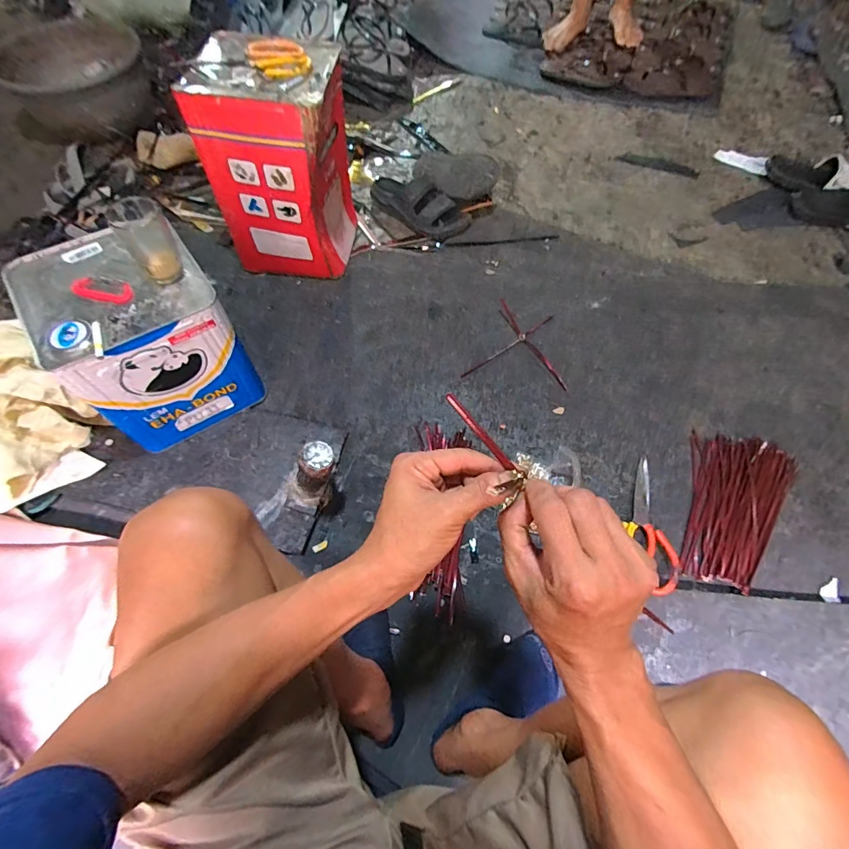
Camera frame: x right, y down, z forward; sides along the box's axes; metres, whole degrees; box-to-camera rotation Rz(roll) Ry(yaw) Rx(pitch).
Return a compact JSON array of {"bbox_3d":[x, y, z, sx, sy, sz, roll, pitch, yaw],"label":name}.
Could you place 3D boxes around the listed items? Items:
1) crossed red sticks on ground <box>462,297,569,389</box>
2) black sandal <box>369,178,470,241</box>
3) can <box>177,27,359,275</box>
[{"bbox_3d":[0.200,-0.178,0.875,0.206,0.013,0.198,8,66,7],"label":"crossed red sticks on ground"},{"bbox_3d":[-0.018,-0.544,1.017,0.267,0.082,0.097,27,69,2],"label":"black sandal"},{"bbox_3d":[-0.274,-0.508,0.820,0.226,0.328,0.243,5,65,2],"label":"can"}]

